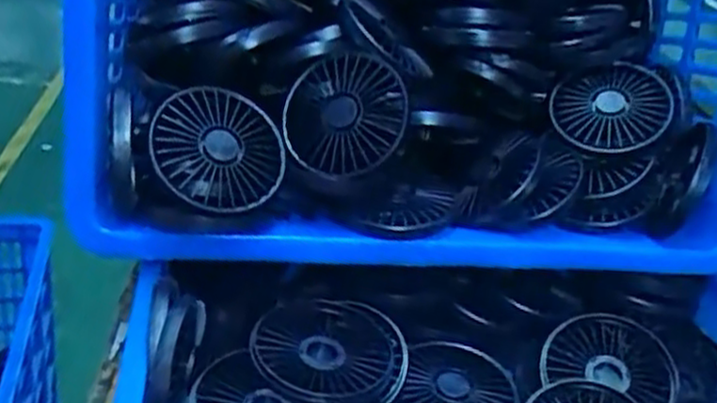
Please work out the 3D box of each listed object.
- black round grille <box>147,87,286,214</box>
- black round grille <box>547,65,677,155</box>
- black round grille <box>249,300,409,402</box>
[{"bbox_3d":[-0.089,-0.032,0.468,0.082,0.016,0.083,7,70,-21],"label":"black round grille"},{"bbox_3d":[0.192,-0.071,0.565,0.087,0.019,0.083,22,68,18],"label":"black round grille"},{"bbox_3d":[-0.018,0.098,0.469,0.096,0.027,0.079,3,30,-9],"label":"black round grille"}]

